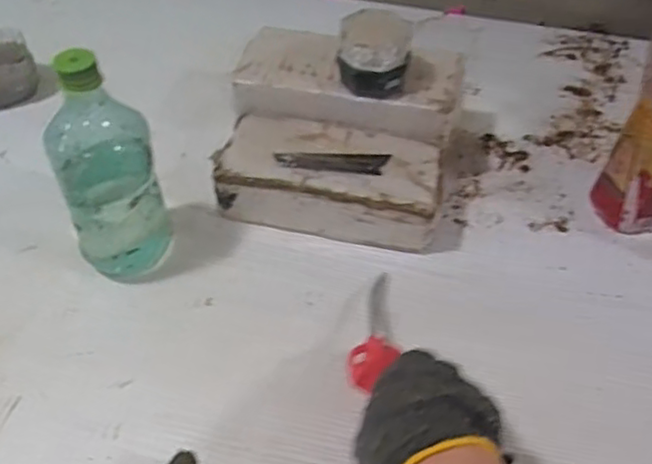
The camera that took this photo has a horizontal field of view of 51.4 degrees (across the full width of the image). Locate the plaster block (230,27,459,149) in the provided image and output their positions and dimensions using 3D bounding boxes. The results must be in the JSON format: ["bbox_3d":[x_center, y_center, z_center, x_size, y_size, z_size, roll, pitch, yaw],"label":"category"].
[{"bbox_3d":[0.022,-0.154,0.685,0.228,0.043,0.116,12,48,9],"label":"plaster block"}]

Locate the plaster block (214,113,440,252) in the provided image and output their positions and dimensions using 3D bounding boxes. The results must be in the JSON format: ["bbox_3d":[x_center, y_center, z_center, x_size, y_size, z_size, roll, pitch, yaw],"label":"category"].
[{"bbox_3d":[0.005,-0.047,0.651,0.203,0.060,0.100,11,48,8],"label":"plaster block"}]

